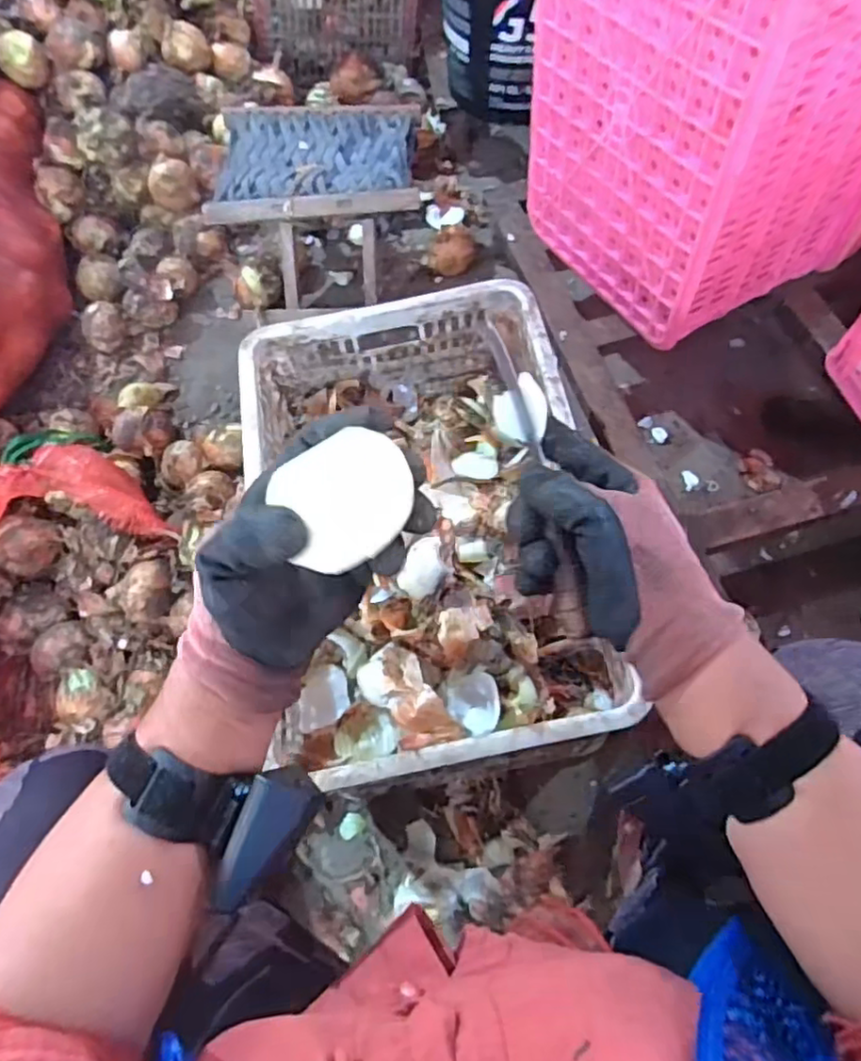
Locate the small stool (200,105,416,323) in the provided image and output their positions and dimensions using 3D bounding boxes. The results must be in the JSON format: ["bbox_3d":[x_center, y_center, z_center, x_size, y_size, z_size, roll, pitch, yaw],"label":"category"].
[{"bbox_3d":[-0.174,-0.530,1.043,0.303,0.220,0.231,-2,65,1],"label":"small stool"}]

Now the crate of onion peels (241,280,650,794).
[{"bbox_3d":[-0.011,-0.006,0.704,0.355,0.157,0.530,-10,65,-3],"label":"crate of onion peels"}]

